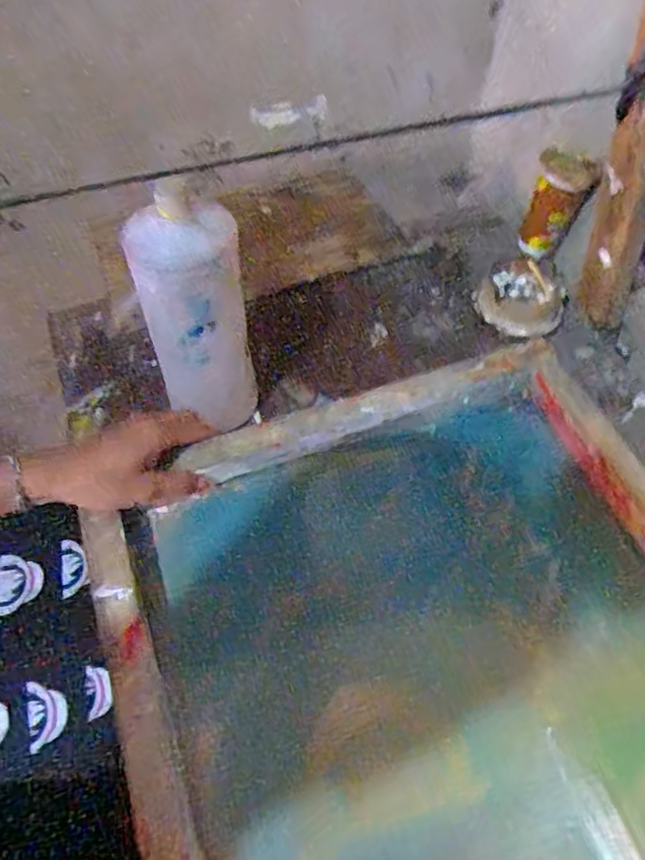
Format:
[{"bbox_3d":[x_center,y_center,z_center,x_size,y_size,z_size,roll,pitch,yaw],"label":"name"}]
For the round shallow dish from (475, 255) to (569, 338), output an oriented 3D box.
[{"bbox_3d":[0.218,-0.147,0.684,0.089,0.033,0.085,1,55,-1],"label":"round shallow dish"}]

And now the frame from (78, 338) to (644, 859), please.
[{"bbox_3d":[0.103,0.202,0.442,0.455,0.057,0.541,-17,57,-13],"label":"frame"}]

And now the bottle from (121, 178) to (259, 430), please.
[{"bbox_3d":[-0.103,-0.084,0.526,0.082,0.224,0.063,-1,55,-2],"label":"bottle"}]

